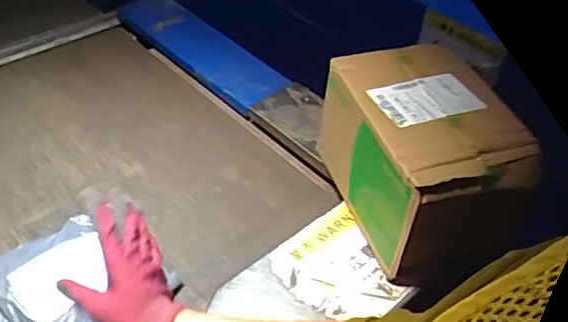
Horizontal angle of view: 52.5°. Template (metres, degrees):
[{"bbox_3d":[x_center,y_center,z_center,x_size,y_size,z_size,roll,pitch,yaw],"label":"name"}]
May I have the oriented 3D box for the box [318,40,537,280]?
[{"bbox_3d":[0.166,-0.007,0.714,0.168,0.153,0.235,-9,46,-16],"label":"box"}]

